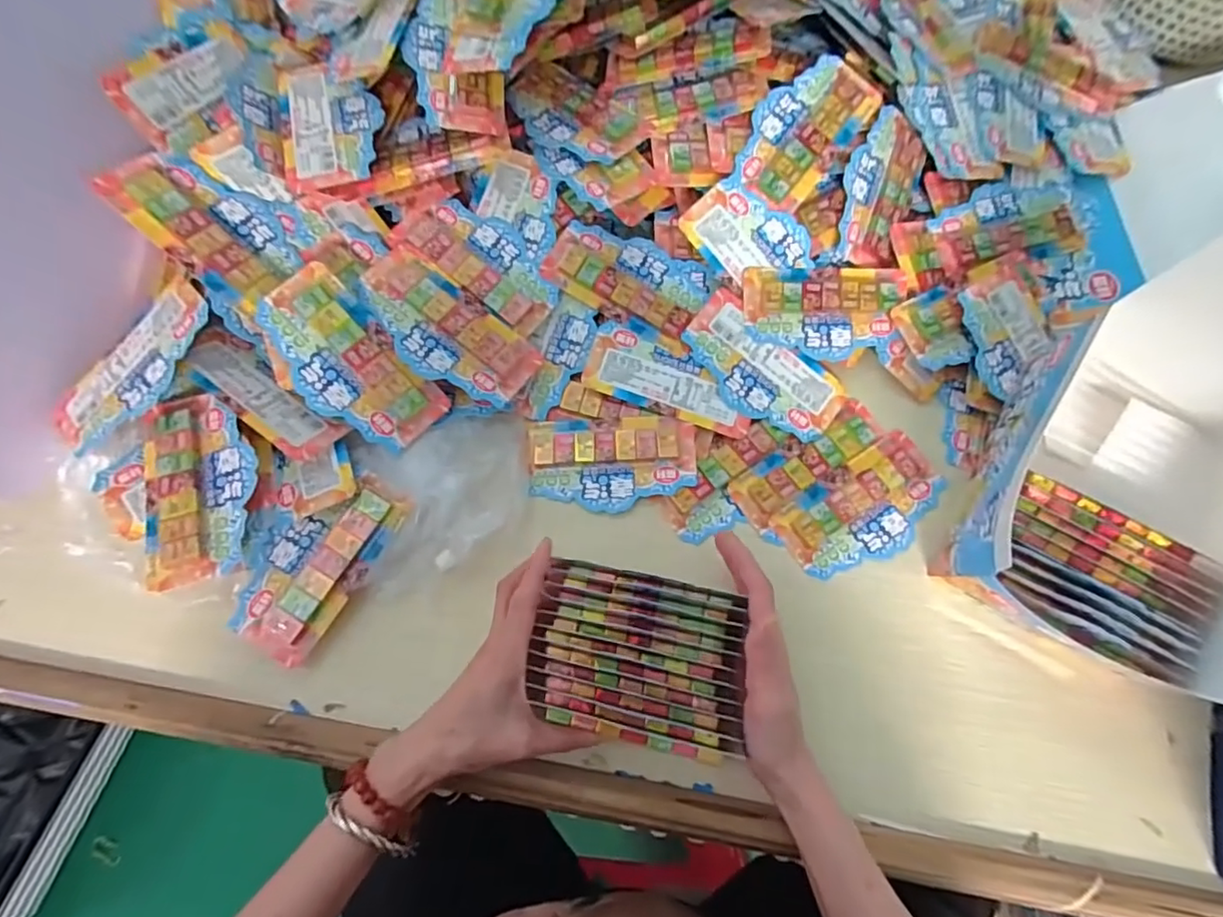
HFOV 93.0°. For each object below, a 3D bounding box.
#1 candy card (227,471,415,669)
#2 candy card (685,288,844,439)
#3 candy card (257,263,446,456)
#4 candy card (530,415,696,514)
[{"bbox_3d":[-0.219,0.075,0.433,0.070,0.018,0.143,29,72,9],"label":"candy card"},{"bbox_3d":[0.128,-0.074,0.499,0.143,0.011,0.077,37,73,-1],"label":"candy card"},{"bbox_3d":[-0.203,-0.070,0.451,0.075,0.011,0.146,-42,104,-2],"label":"candy card"},{"bbox_3d":[0.001,0.003,0.484,0.137,0.019,0.077,1,70,-1],"label":"candy card"}]

